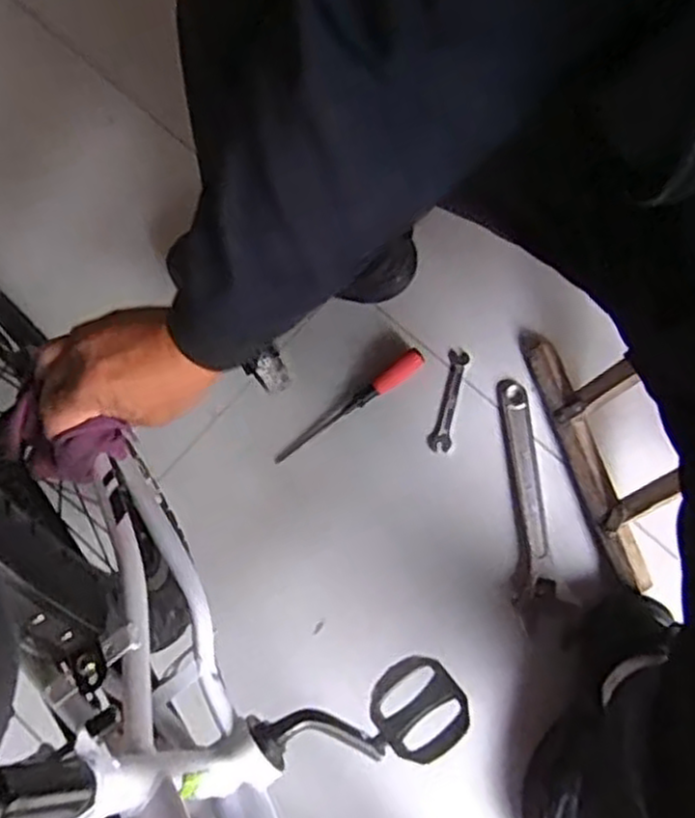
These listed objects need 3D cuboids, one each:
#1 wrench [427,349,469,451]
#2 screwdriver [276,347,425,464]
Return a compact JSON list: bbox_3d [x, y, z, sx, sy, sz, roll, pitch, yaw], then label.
[{"bbox_3d":[0.116,-0.010,0.863,0.026,0.011,0.115,12,80,3],"label":"wrench"},{"bbox_3d":[0.003,-0.002,0.865,0.203,0.020,0.023,-36,81,-6],"label":"screwdriver"}]

